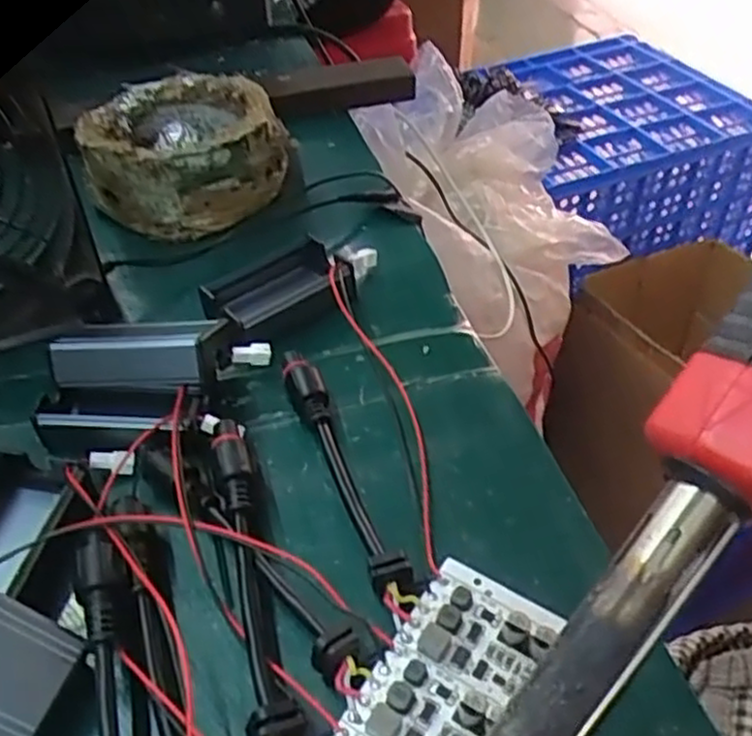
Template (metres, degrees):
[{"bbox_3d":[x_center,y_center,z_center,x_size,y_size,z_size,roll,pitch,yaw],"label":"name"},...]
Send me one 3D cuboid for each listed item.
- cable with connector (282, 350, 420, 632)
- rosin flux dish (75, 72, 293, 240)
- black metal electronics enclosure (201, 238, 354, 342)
[{"bbox_3d":[-0.010,0.030,0.232,0.010,0.013,0.104,-16,45,-15],"label":"cable with connector"},{"bbox_3d":[-0.086,-0.097,0.343,0.077,0.040,0.075,-1,44,1],"label":"rosin flux dish"},{"bbox_3d":[-0.036,-0.028,0.291,0.051,0.015,0.039,-28,49,-26],"label":"black metal electronics enclosure"}]

